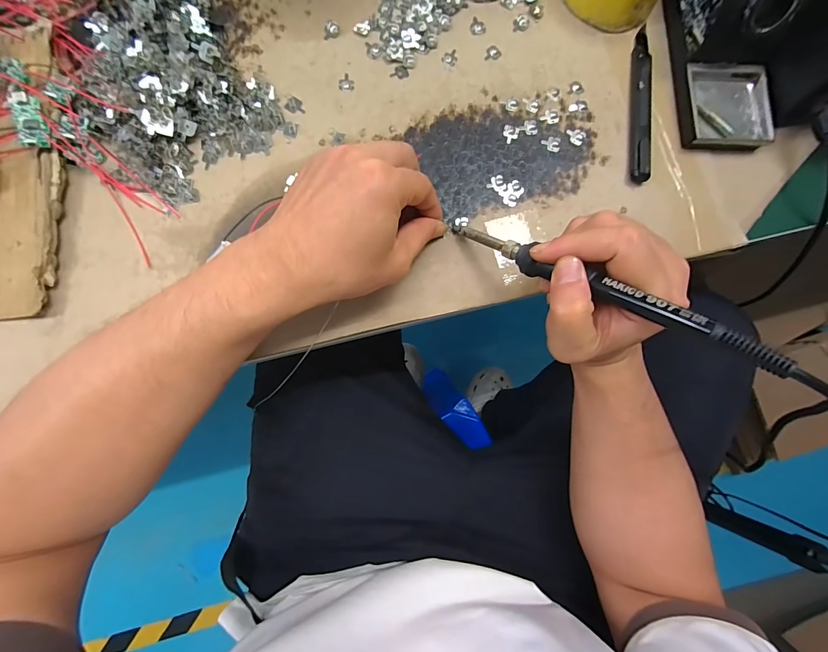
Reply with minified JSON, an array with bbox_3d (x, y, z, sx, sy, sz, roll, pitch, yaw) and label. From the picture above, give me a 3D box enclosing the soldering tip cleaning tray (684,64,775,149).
[{"bbox_3d":[0.261,-0.182,0.308,0.069,0.017,0.068,-3,82,-3],"label":"soldering tip cleaning tray"}]

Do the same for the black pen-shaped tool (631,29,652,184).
[{"bbox_3d":[0.189,-0.187,0.307,0.015,0.010,0.141,7,81,-2],"label":"black pen-shaped tool"}]

